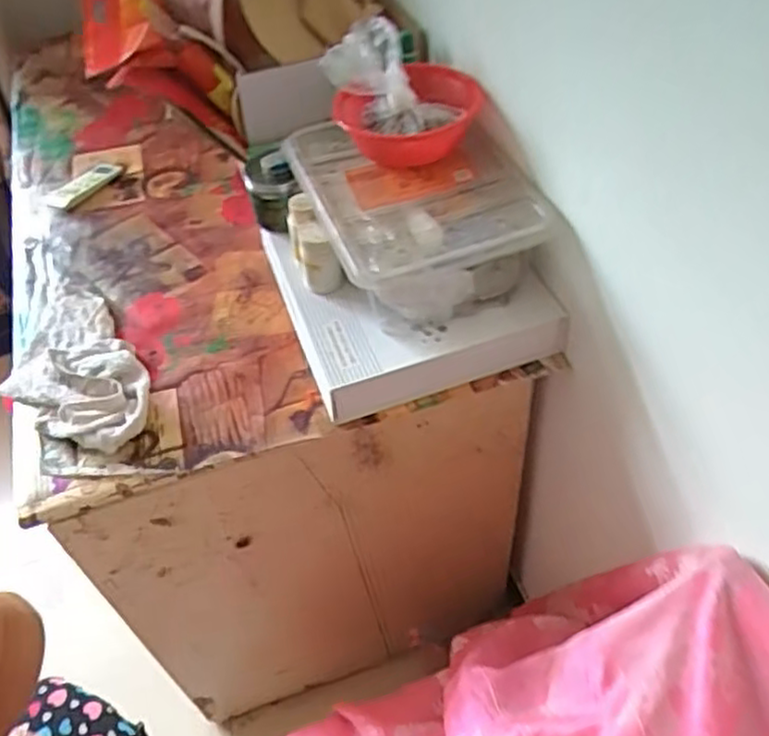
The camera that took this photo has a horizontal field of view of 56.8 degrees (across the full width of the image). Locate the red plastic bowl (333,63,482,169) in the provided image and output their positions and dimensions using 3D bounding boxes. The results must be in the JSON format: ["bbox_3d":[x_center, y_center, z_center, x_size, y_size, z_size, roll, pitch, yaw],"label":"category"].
[{"bbox_3d":[0.036,-0.303,0.854,0.159,0.049,0.159,-3,48,4],"label":"red plastic bowl"}]

